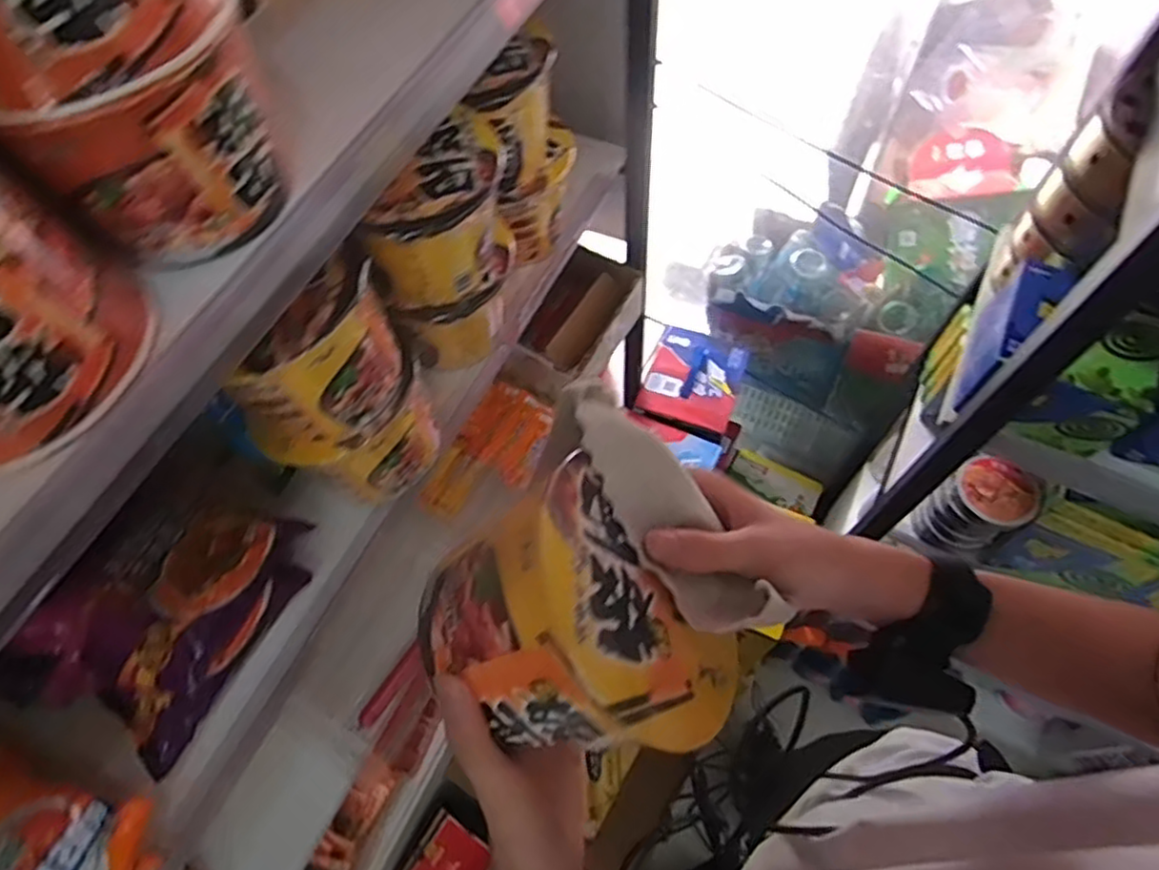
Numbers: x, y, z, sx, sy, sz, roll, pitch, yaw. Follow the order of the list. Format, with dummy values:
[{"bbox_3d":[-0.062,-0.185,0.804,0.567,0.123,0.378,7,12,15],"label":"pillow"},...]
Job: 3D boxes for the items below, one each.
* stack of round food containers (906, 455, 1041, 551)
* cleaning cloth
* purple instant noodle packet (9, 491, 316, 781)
[{"bbox_3d":[0.474,0.091,0.843,0.074,0.139,0.085,-30,65,-13],"label":"stack of round food containers"},{"bbox_3d":[0.042,0.038,0.351,0.050,0.032,0.149,-33,82,-14],"label":"cleaning cloth"},{"bbox_3d":[-0.329,0.137,0.555,0.137,0.072,0.192,19,64,12],"label":"purple instant noodle packet"}]

